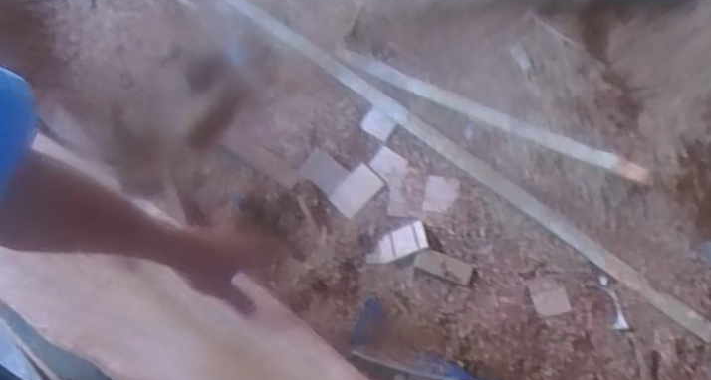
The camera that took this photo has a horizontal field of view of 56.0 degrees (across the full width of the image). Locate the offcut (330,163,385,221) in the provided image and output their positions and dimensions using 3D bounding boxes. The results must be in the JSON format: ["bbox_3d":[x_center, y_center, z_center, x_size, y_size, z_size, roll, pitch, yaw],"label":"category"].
[{"bbox_3d":[0.000,0.001,1.428,0.072,0.010,0.108,42,74,16],"label":"offcut"}]

